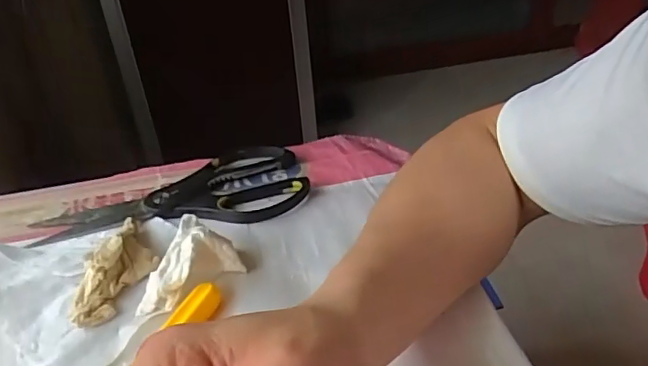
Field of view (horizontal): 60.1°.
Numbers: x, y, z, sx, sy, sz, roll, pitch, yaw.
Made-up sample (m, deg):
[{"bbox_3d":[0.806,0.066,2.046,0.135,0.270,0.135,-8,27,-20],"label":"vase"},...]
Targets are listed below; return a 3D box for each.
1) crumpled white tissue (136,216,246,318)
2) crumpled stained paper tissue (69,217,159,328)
[{"bbox_3d":[-0.094,0.054,0.378,0.076,0.036,0.038,-25,39,-28],"label":"crumpled white tissue"},{"bbox_3d":[-0.139,0.053,0.388,0.038,0.025,0.099,-1,34,6],"label":"crumpled stained paper tissue"}]

